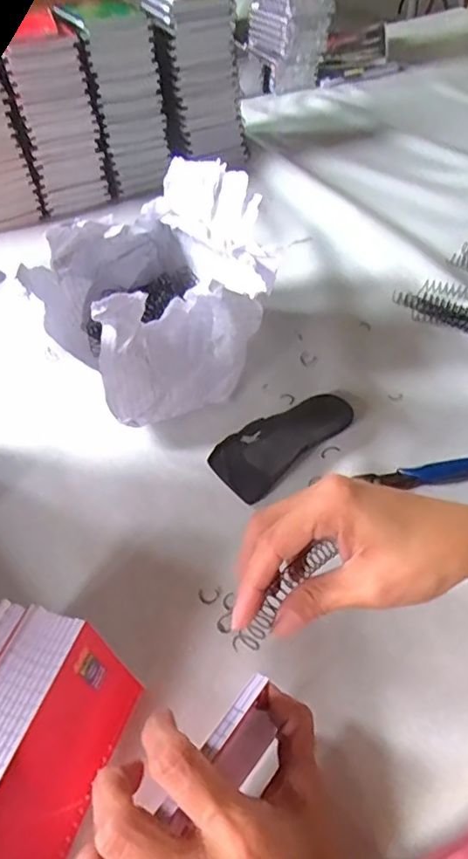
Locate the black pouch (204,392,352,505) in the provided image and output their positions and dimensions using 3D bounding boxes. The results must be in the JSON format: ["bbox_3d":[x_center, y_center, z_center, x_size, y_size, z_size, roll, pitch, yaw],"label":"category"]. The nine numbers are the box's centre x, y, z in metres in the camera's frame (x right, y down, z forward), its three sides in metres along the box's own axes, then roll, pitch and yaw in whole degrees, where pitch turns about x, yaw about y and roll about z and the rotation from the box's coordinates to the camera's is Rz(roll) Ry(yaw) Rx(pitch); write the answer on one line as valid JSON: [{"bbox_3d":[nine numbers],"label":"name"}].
[{"bbox_3d":[0.038,0.008,0.460,0.117,0.021,0.056,-34,53,-23],"label":"black pouch"}]

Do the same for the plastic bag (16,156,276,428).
[{"bbox_3d":[-0.068,-0.115,0.504,0.194,0.132,0.212,-15,48,-8],"label":"plastic bag"}]

